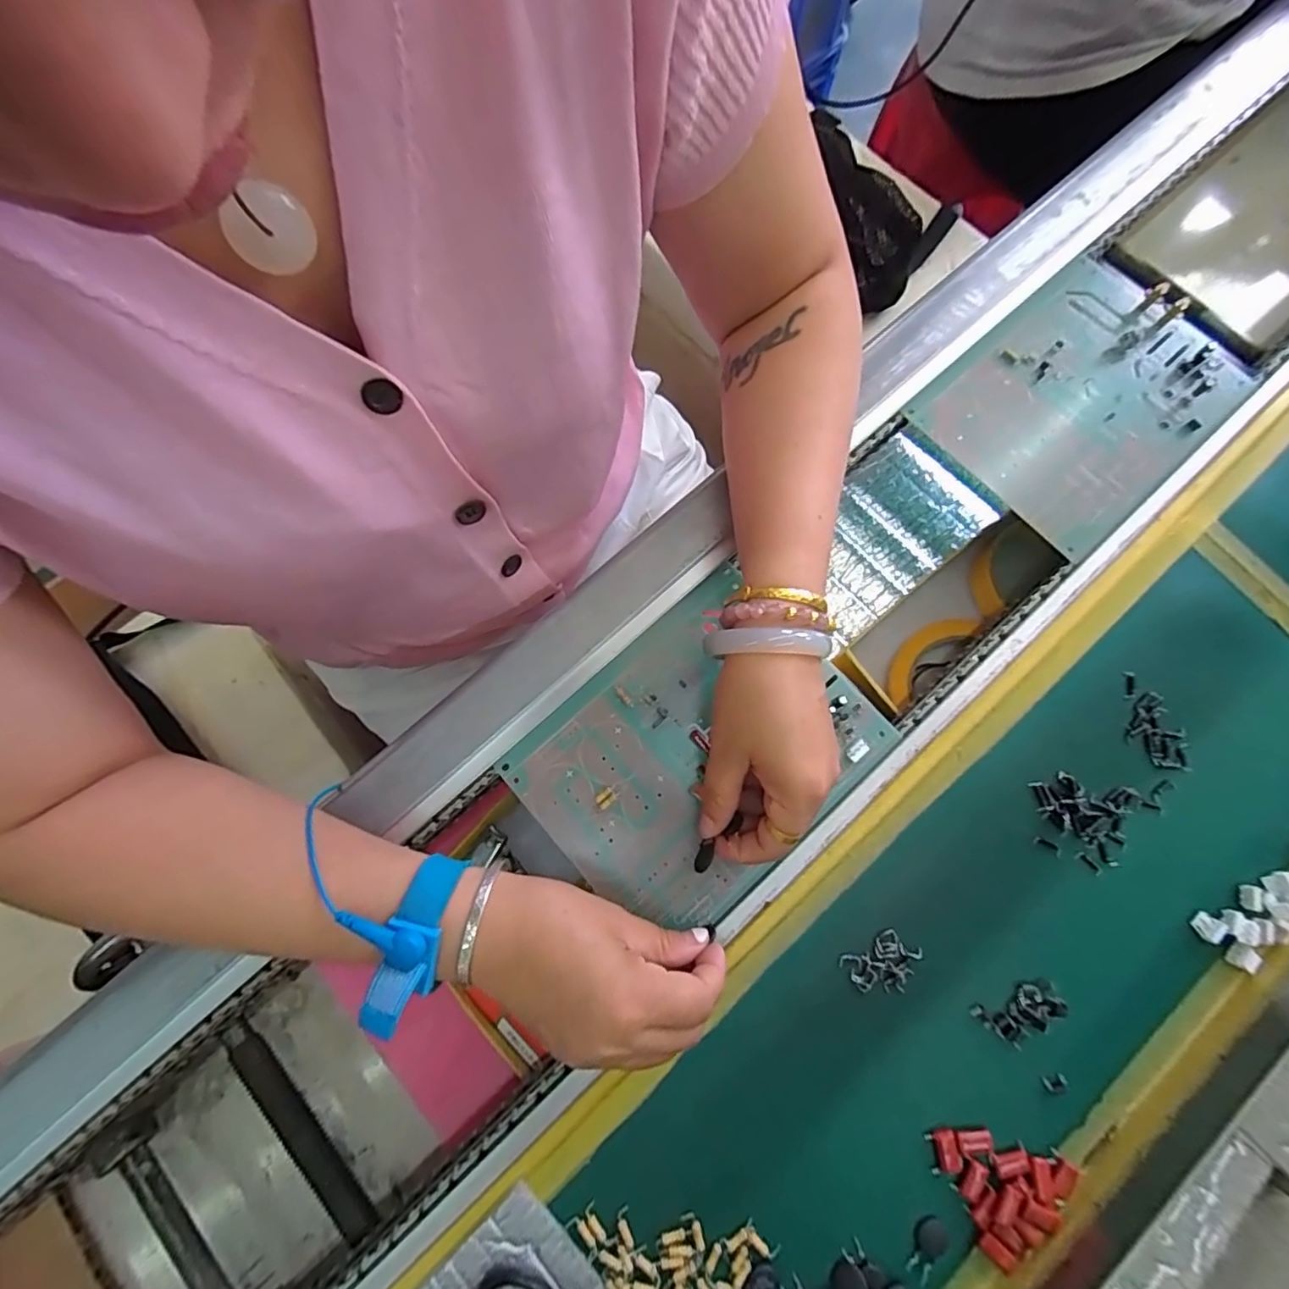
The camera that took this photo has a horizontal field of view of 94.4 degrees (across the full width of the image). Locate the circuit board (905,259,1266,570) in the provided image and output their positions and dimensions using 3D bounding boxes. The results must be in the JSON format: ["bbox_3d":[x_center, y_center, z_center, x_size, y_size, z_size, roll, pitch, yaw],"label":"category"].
[{"bbox_3d":[0.298,-0.172,0.399,0.217,0.014,0.141,-41,80,-9],"label":"circuit board"}]

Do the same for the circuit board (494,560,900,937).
[{"bbox_3d":[0.029,0.062,0.345,0.185,0.008,0.142,-42,79,-7],"label":"circuit board"}]

